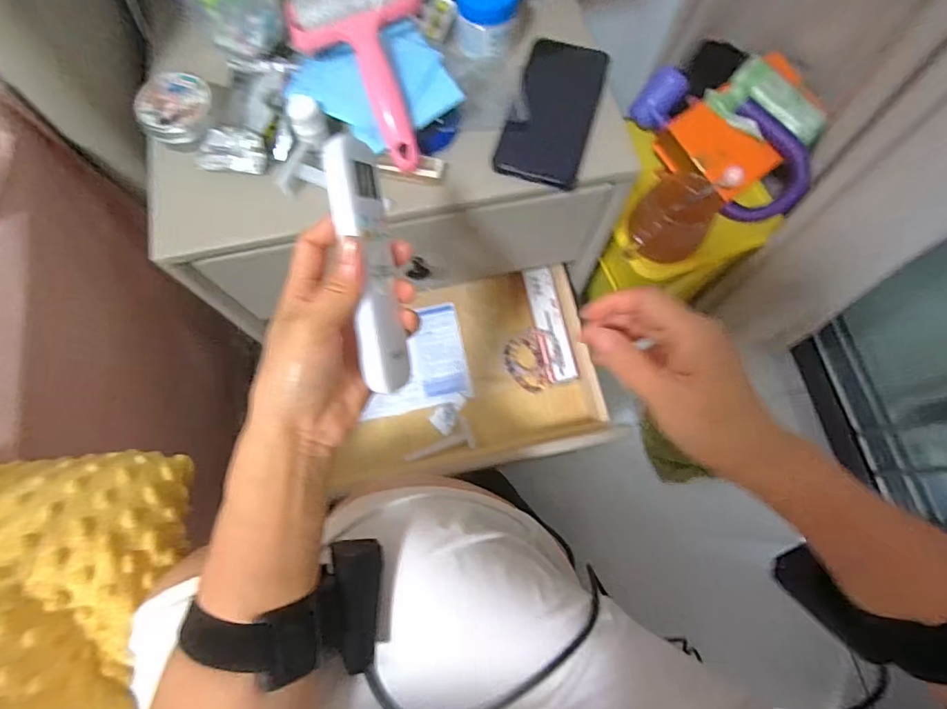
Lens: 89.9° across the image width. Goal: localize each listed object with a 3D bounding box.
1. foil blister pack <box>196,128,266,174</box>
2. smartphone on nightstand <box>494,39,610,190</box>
[{"bbox_3d":[-0.218,-0.184,0.427,0.062,0.036,0.009,4,31,-1],"label":"foil blister pack"},{"bbox_3d":[0.076,-0.231,0.441,0.076,0.011,0.151,17,73,5],"label":"smartphone on nightstand"}]

